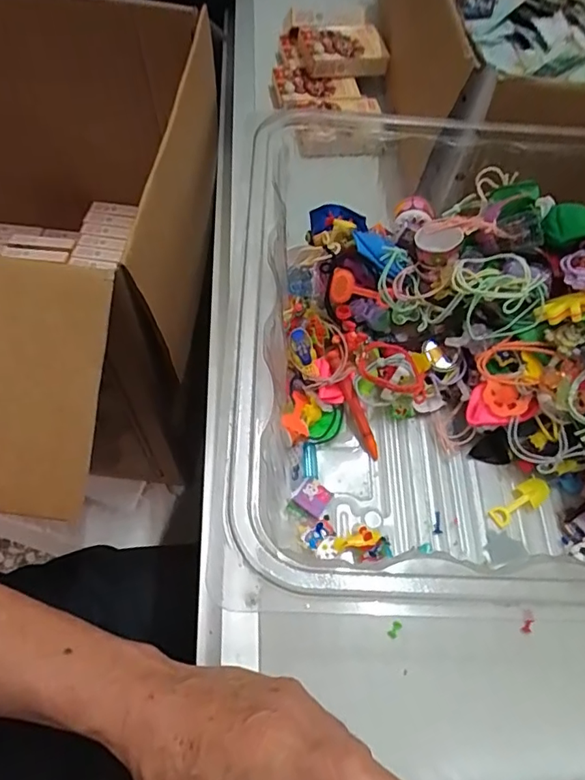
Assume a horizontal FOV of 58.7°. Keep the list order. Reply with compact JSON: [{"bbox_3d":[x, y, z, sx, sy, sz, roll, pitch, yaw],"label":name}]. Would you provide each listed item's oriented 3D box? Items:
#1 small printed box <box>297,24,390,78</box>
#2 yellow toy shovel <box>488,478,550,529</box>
[{"bbox_3d":[0.055,-0.379,0.576,0.088,0.023,0.068,-9,62,-9],"label":"small printed box"},{"bbox_3d":[0.164,0.081,0.375,0.048,0.007,0.018,-32,67,-6],"label":"yellow toy shovel"}]

